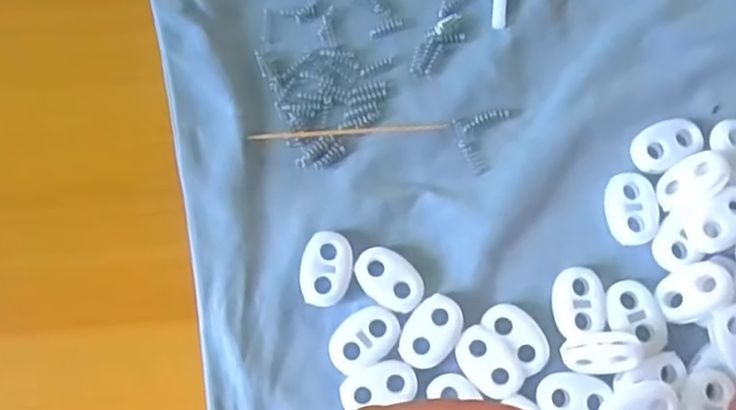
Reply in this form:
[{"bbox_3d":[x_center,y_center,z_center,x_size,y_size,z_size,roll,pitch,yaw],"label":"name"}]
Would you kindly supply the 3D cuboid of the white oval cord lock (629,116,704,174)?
[{"bbox_3d":[0.093,-0.019,0.214,0.021,0.004,0.014,-29,79,-6],"label":"white oval cord lock"}]

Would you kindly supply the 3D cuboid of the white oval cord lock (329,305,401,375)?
[{"bbox_3d":[-0.001,0.039,0.202,0.022,0.004,0.015,-37,80,-7],"label":"white oval cord lock"}]

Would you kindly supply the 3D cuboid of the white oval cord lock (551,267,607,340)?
[{"bbox_3d":[0.063,0.029,0.205,0.015,0.004,0.020,-4,77,0],"label":"white oval cord lock"}]

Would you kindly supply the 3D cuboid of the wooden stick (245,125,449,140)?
[{"bbox_3d":[-0.006,-0.024,0.217,0.061,0.004,0.004,-4,77,0],"label":"wooden stick"}]

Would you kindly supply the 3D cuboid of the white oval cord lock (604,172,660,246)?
[{"bbox_3d":[0.081,0.001,0.211,0.015,0.004,0.022,-3,77,0],"label":"white oval cord lock"}]

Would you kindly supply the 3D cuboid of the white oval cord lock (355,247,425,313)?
[{"bbox_3d":[0.007,0.022,0.205,0.022,0.004,0.015,40,81,8],"label":"white oval cord lock"}]

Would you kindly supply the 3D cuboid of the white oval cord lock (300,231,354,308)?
[{"bbox_3d":[-0.012,0.019,0.207,0.015,0.004,0.022,12,78,3],"label":"white oval cord lock"}]

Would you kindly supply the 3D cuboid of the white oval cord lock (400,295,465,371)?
[{"bbox_3d":[0.019,0.037,0.201,0.015,0.004,0.022,32,80,7],"label":"white oval cord lock"}]

